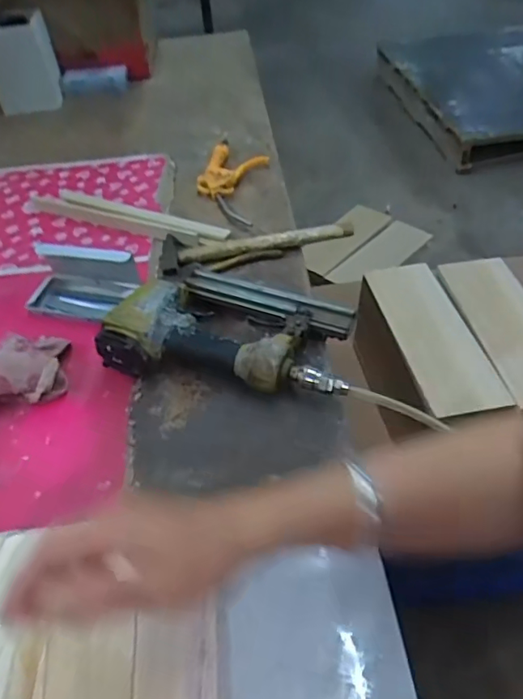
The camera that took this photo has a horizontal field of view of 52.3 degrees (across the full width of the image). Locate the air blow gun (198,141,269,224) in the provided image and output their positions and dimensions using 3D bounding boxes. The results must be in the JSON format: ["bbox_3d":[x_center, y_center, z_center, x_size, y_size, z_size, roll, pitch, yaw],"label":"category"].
[{"bbox_3d":[-0.047,-0.251,0.793,0.093,0.032,0.182,7,48,10],"label":"air blow gun"}]

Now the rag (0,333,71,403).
[{"bbox_3d":[-0.254,0.015,0.558,0.091,0.048,0.091,-12,48,-7],"label":"rag"}]

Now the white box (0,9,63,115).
[{"bbox_3d":[-0.451,-0.524,0.997,0.113,0.161,0.081,-1,46,3],"label":"white box"}]

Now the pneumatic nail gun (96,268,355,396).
[{"bbox_3d":[-0.027,-0.027,0.567,0.246,0.060,0.152,8,49,11],"label":"pneumatic nail gun"}]

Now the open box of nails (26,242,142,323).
[{"bbox_3d":[-0.215,-0.082,0.629,0.135,0.058,0.085,9,49,12],"label":"open box of nails"}]

